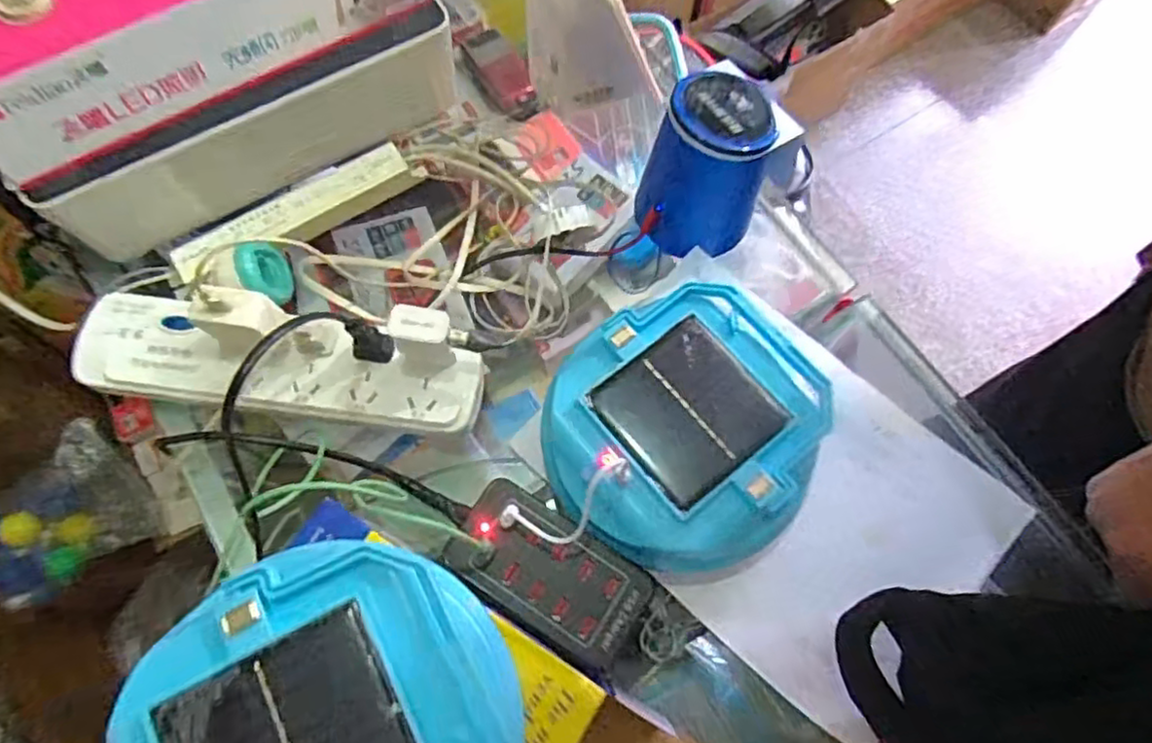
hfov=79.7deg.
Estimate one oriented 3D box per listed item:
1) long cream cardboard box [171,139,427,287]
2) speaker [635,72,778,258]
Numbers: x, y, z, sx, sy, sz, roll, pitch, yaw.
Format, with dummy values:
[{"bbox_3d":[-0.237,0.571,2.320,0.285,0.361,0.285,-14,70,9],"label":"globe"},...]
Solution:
[{"bbox_3d":[-0.213,-0.122,0.533,0.191,0.025,0.029,-30,73,-12],"label":"long cream cardboard box"},{"bbox_3d":[0.091,-0.143,0.489,0.079,0.101,0.076,0,69,-1],"label":"speaker"}]

